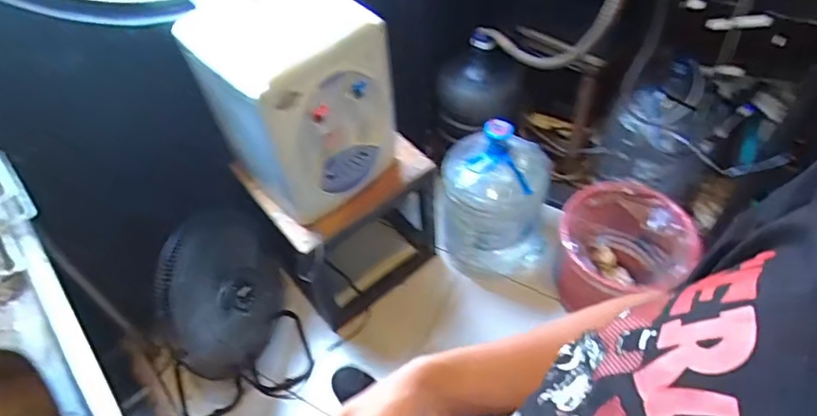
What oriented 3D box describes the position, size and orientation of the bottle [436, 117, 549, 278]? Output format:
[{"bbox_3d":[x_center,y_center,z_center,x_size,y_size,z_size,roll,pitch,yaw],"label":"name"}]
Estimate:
[{"bbox_3d":[0.241,-0.037,1.582,0.310,0.459,0.259,-1,53,4],"label":"bottle"}]

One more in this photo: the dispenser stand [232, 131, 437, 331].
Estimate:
[{"bbox_3d":[-0.169,0.018,1.588,0.433,0.487,0.330,-34,58,-20],"label":"dispenser stand"}]

